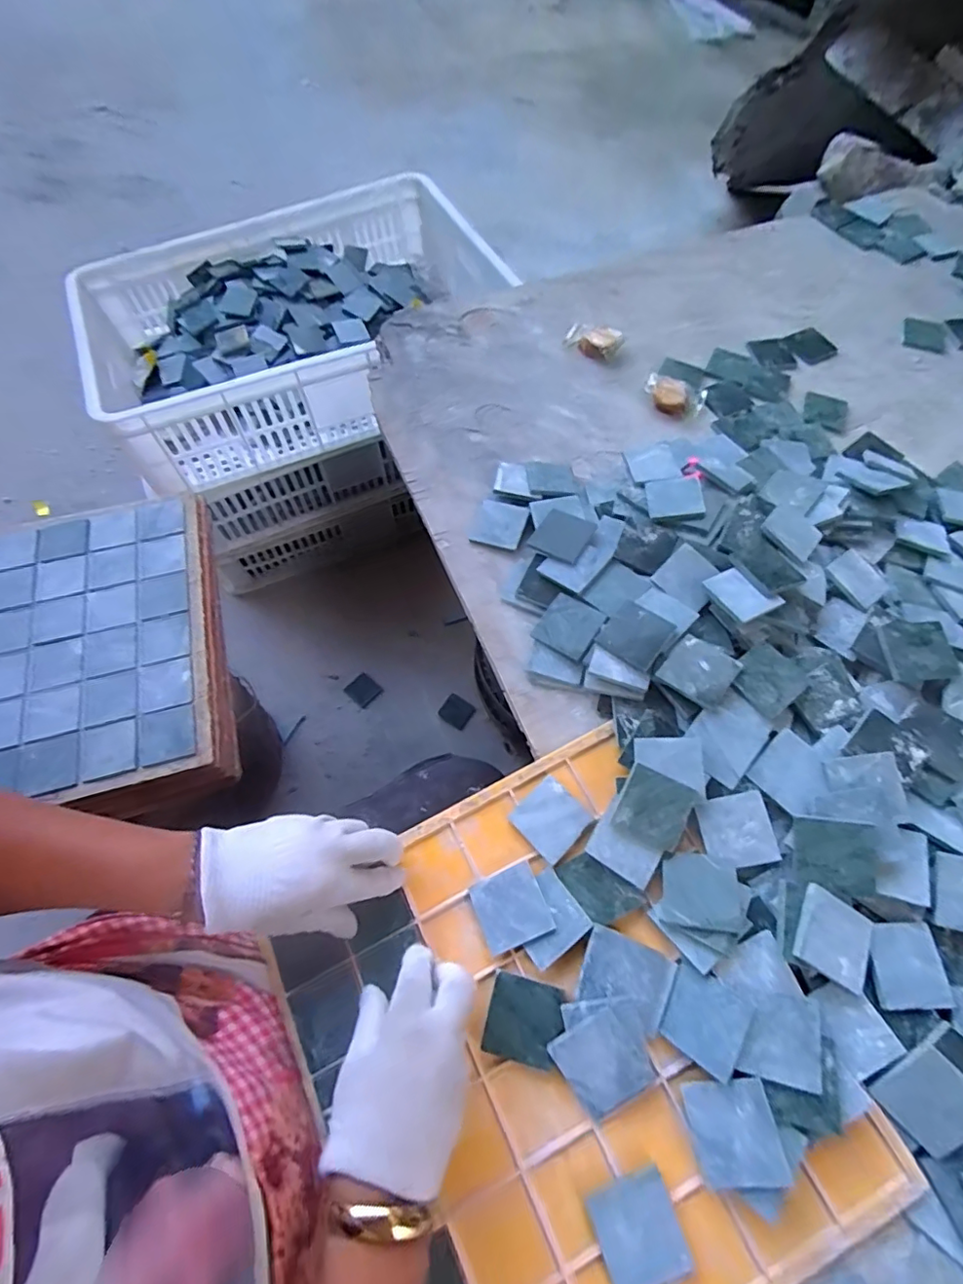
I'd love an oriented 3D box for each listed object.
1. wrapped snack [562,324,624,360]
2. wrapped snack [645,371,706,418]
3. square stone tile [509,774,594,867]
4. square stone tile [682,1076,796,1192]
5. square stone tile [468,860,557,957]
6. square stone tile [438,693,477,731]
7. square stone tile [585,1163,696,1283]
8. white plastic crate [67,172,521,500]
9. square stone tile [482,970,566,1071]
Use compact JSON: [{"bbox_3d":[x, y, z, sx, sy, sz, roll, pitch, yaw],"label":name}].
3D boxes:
[{"bbox_3d":[0.140,-0.380,0.686,0.070,0.020,0.043,25,68,10],"label":"wrapped snack"},{"bbox_3d":[0.225,-0.288,0.638,0.069,0.016,0.054,21,67,9],"label":"wrapped snack"},{"bbox_3d":[0.055,0.138,0.425,0.049,0.005,0.048,-41,72,-17],"label":"square stone tile"},{"bbox_3d":[0.153,0.299,0.331,0.049,0.005,0.050,-23,57,20],"label":"square stone tile"},{"bbox_3d":[0.021,0.194,0.398,0.050,0.010,0.048,-20,67,-10],"label":"square stone tile"},{"bbox_3d":[-0.044,0.127,0.988,0.057,0.006,0.050,34,69,14],"label":"square stone tile"},{"bbox_3d":[0.094,0.350,0.323,0.049,0.011,0.047,-21,67,-10],"label":"square stone tile"},{"bbox_3d":[-0.281,-0.505,0.889,0.649,0.179,0.409,-20,67,-9],"label":"white plastic crate"},{"bbox_3d":[0.029,0.258,0.371,0.049,0.005,0.048,11,64,13],"label":"square stone tile"}]

